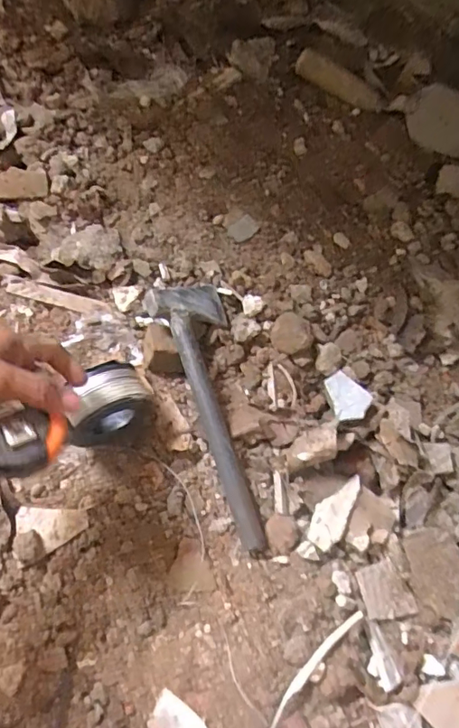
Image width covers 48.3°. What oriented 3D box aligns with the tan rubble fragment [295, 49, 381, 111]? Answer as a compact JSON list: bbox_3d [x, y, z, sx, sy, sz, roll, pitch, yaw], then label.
[{"bbox_3d":[0.154,-0.396,0.719,0.128,0.031,0.031,26,67,-7],"label":"tan rubble fragment"}]

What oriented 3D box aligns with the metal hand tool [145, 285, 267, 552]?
[{"bbox_3d":[-0.026,0.038,0.514,0.078,0.049,0.285,-8,67,-7],"label":"metal hand tool"}]

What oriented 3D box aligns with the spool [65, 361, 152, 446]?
[{"bbox_3d":[-0.119,0.042,0.495,0.082,0.081,0.047,-26,70,-14],"label":"spool"}]

